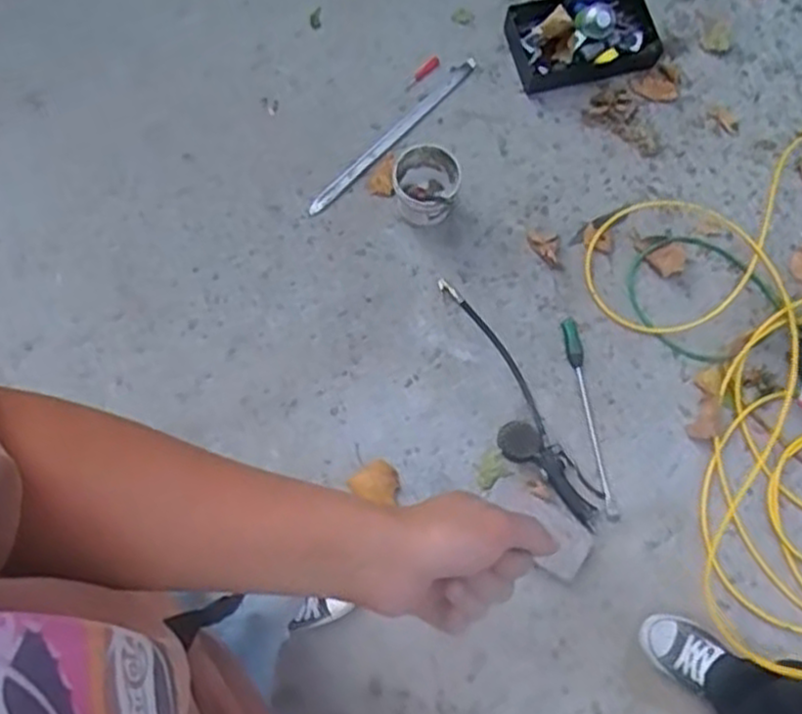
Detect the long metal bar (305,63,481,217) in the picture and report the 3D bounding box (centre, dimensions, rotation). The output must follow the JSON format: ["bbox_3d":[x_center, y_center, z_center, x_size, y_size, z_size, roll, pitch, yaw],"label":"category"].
[{"bbox_3d":[-0.017,-0.419,1.467,0.414,0.013,0.033,-44,94,-5],"label":"long metal bar"}]

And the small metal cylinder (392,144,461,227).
[{"bbox_3d":[0.047,-0.312,1.415,0.115,0.089,0.118,0,75,-1],"label":"small metal cylinder"}]

